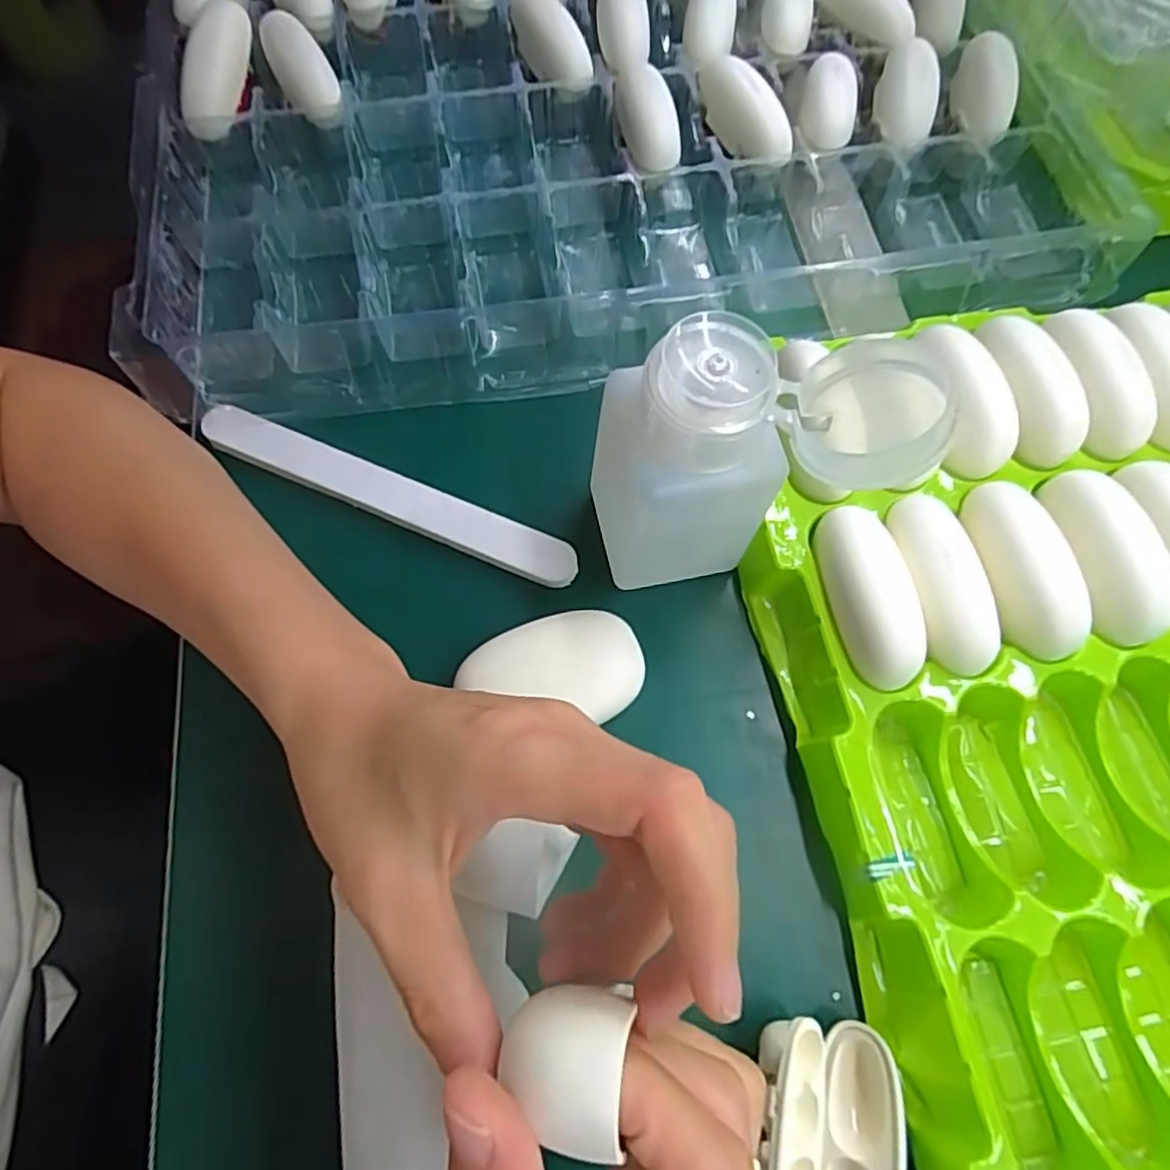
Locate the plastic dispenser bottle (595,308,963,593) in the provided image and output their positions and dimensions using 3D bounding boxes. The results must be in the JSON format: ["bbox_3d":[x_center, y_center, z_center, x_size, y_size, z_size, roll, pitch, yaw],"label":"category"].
[{"bbox_3d":[0.053,-0.039,0.233,0.097,0.101,0.043,1,69,0],"label":"plastic dispenser bottle"}]

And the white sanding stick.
[{"bbox_3d":[-0.083,-0.038,0.285,0.169,0.005,0.018,22,75,8],"label":"white sanding stick"}]

